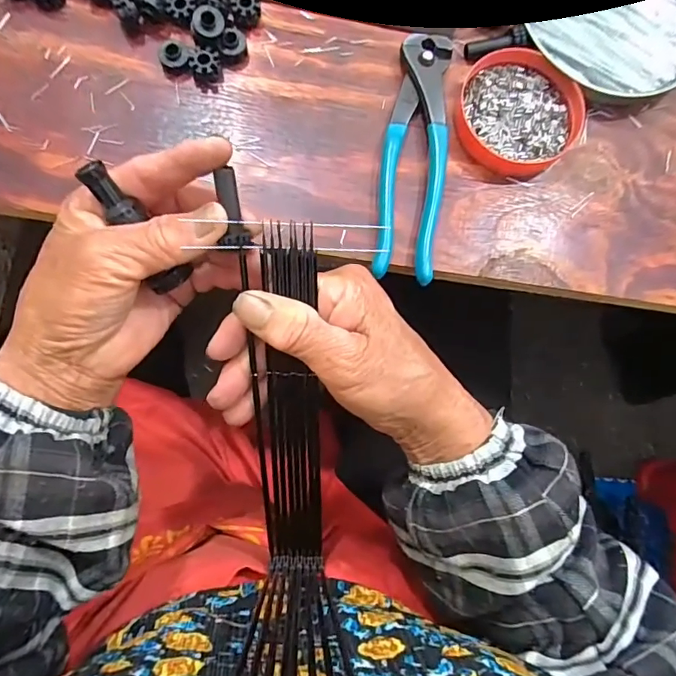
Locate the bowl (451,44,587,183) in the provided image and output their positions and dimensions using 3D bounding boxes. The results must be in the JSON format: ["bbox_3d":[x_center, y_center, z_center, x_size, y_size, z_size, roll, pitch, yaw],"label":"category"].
[{"bbox_3d":[0.117,-0.146,0.313,0.082,0.014,0.078,1,80,-5],"label":"bowl"}]

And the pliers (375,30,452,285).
[{"bbox_3d":[0.048,-0.115,0.303,0.039,0.014,0.162,6,80,-4],"label":"pliers"}]

